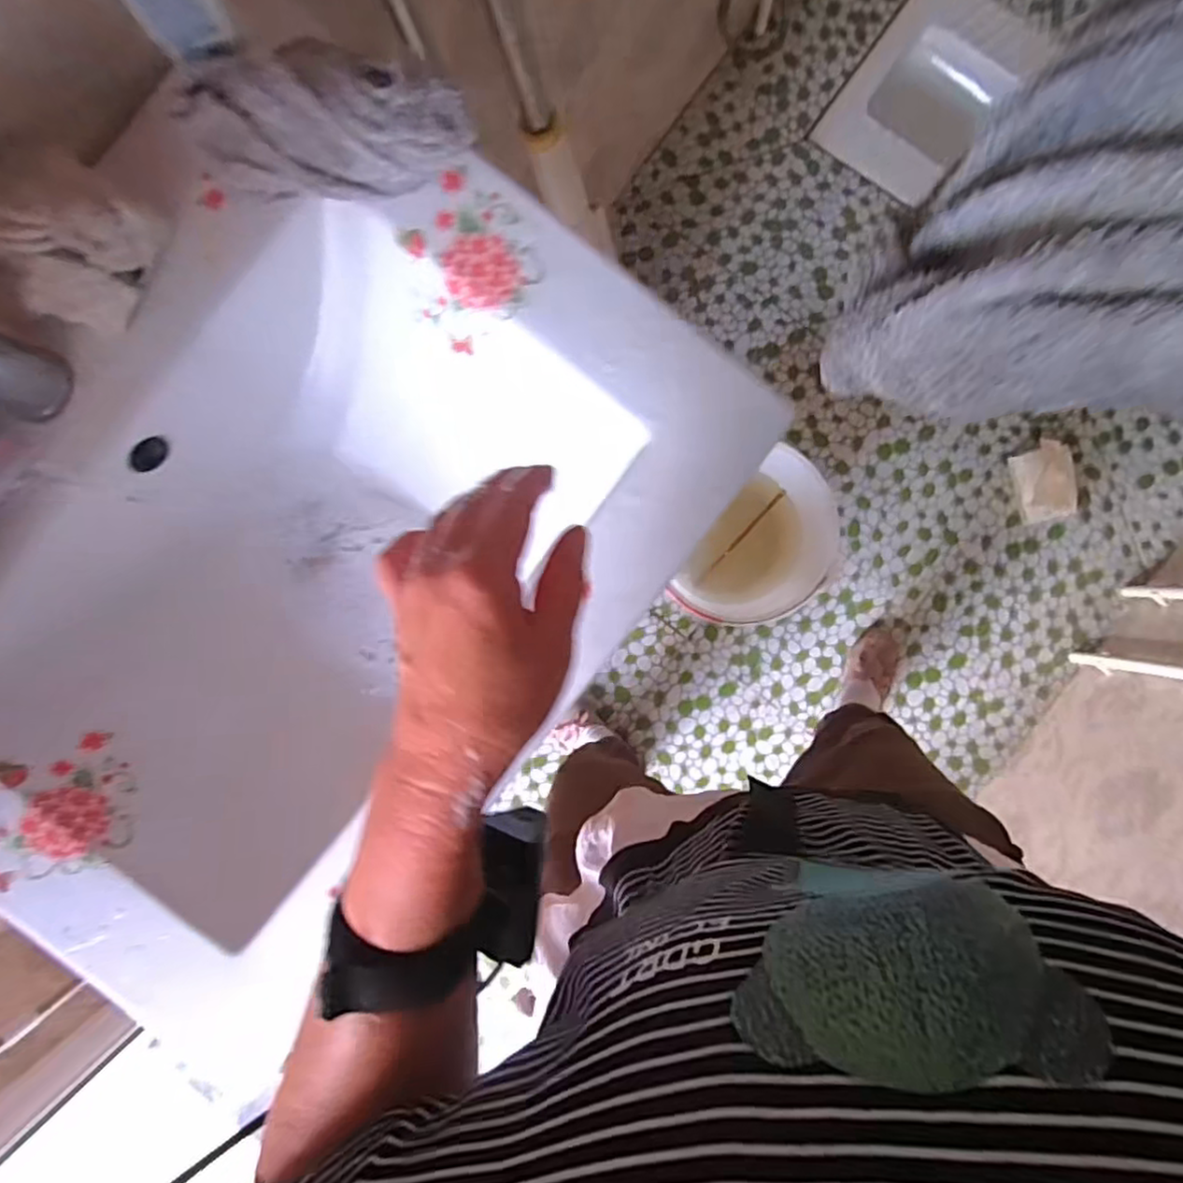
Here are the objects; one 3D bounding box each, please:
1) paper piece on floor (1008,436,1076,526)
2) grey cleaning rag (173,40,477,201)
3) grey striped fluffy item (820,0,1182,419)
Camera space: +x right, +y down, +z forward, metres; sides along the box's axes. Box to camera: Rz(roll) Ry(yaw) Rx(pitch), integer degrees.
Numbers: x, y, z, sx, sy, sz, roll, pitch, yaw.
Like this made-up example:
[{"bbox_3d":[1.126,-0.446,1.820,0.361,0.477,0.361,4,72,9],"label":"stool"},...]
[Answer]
[{"bbox_3d":[0.829,-0.202,1.199,0.098,0.078,0.141,-13,90,2],"label":"paper piece on floor"},{"bbox_3d":[-0.158,-0.283,0.399,0.170,0.062,0.074,6,91,2],"label":"grey cleaning rag"},{"bbox_3d":[0.160,-0.105,0.190,0.109,0.122,0.129,34,93,4],"label":"grey striped fluffy item"}]

